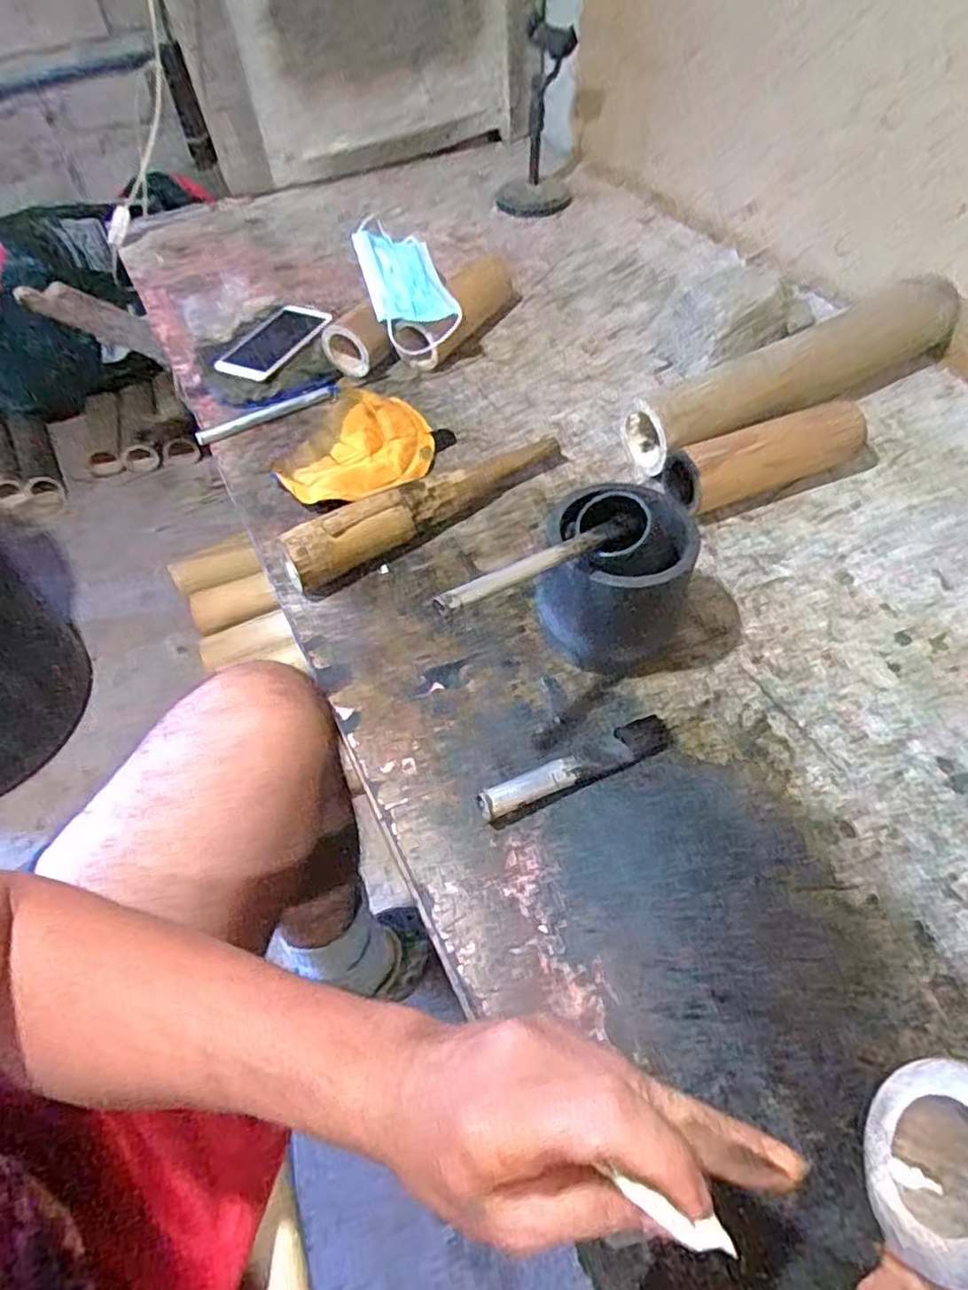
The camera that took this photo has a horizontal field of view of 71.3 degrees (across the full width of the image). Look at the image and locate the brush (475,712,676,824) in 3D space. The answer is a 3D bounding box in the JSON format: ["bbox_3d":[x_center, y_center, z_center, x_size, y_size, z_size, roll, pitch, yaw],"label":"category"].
[{"bbox_3d":[0.062,0.080,0.457,0.140,0.022,0.027,-21,56,-12],"label":"brush"}]

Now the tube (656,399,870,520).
[{"bbox_3d":[0.257,-0.171,0.613,0.183,0.067,0.056,-17,55,-9],"label":"tube"}]

